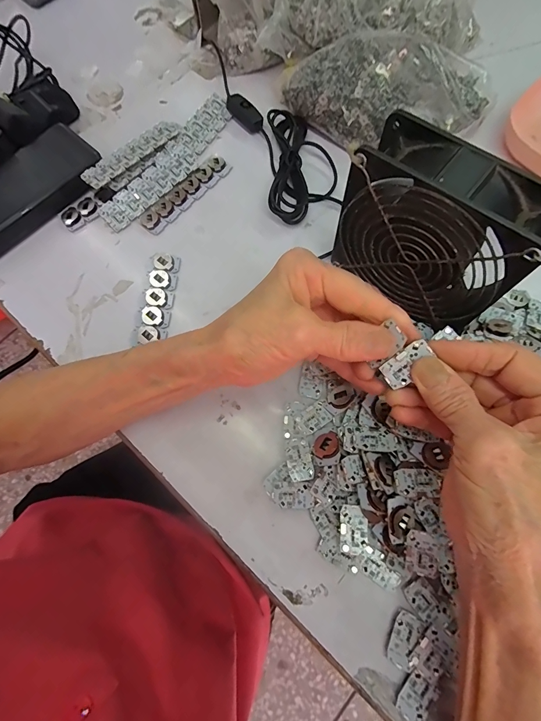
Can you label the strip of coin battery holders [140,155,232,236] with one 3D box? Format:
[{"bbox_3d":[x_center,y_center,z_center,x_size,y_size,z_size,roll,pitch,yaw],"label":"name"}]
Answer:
[{"bbox_3d":[-0.082,-0.164,0.332,0.025,0.008,0.106,39,77,14],"label":"strip of coin battery holders"}]

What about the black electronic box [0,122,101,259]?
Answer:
[{"bbox_3d":[-0.240,-0.162,0.329,0.072,0.028,0.151,42,78,15],"label":"black electronic box"}]

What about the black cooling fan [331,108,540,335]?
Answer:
[{"bbox_3d":[0.107,-0.080,0.235,0.113,0.119,0.044,40,77,14],"label":"black cooling fan"}]

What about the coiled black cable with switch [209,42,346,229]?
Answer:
[{"bbox_3d":[0.007,-0.236,0.346,0.074,0.020,0.226,-18,71,-4],"label":"coiled black cable with switch"}]

